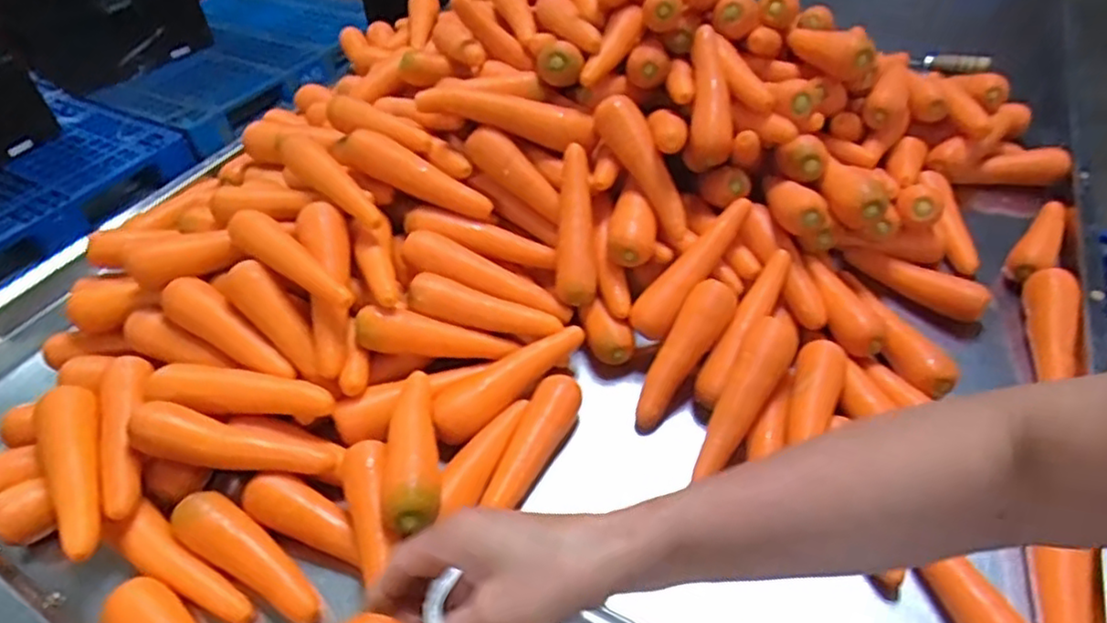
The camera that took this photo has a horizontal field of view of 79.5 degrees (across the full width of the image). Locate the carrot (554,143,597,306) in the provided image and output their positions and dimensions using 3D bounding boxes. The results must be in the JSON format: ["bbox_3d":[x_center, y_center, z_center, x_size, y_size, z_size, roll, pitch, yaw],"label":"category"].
[{"bbox_3d":[0.024,-0.094,0.722,0.044,0.037,0.174,-1,85,1],"label":"carrot"}]

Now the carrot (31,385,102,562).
[{"bbox_3d":[-0.405,0.132,0.572,0.051,0.037,0.184,-29,51,-25],"label":"carrot"}]

